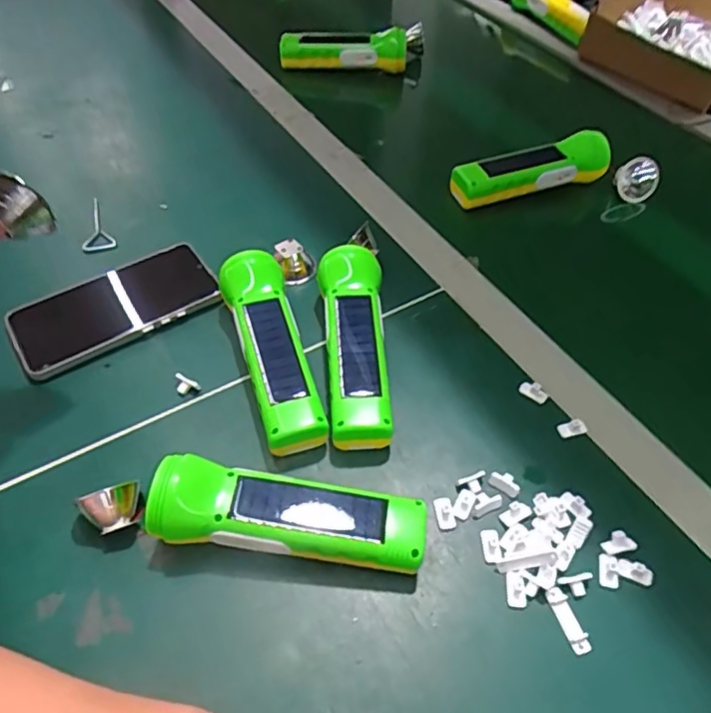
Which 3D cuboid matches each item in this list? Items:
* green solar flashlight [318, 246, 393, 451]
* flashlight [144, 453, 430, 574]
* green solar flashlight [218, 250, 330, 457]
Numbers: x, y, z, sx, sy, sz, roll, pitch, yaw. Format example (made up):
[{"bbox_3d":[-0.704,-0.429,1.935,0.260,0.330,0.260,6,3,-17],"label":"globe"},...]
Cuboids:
[{"bbox_3d":[-0.001,-0.012,0.447,0.049,0.049,0.168,-1,51,-3],"label":"green solar flashlight"},{"bbox_3d":[-0.039,0.099,0.359,0.165,0.045,0.046,6,51,3],"label":"flashlight"},{"bbox_3d":[-0.063,-0.004,0.438,0.048,0.050,0.158,-13,57,-12],"label":"green solar flashlight"}]

